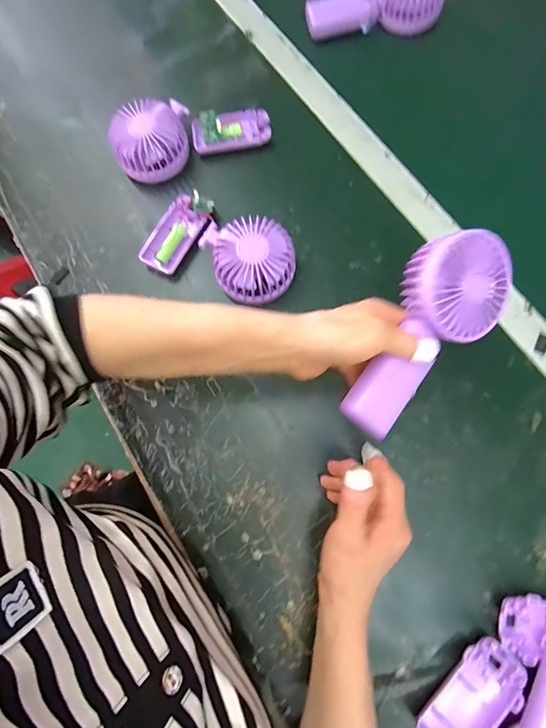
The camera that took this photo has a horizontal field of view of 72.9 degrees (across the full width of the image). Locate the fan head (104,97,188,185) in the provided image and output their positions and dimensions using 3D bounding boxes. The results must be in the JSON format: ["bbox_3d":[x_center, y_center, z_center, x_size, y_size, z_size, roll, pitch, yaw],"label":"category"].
[{"bbox_3d":[-0.145,-0.267,0.439,0.086,0.046,0.087,-2,74,2],"label":"fan head"}]

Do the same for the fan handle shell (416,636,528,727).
[{"bbox_3d":[0.163,0.275,0.302,0.048,0.013,0.096,39,79,12],"label":"fan handle shell"}]

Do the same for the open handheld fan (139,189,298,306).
[{"bbox_3d":[-0.058,-0.125,0.402,0.165,0.047,0.088,27,77,9],"label":"open handheld fan"}]

